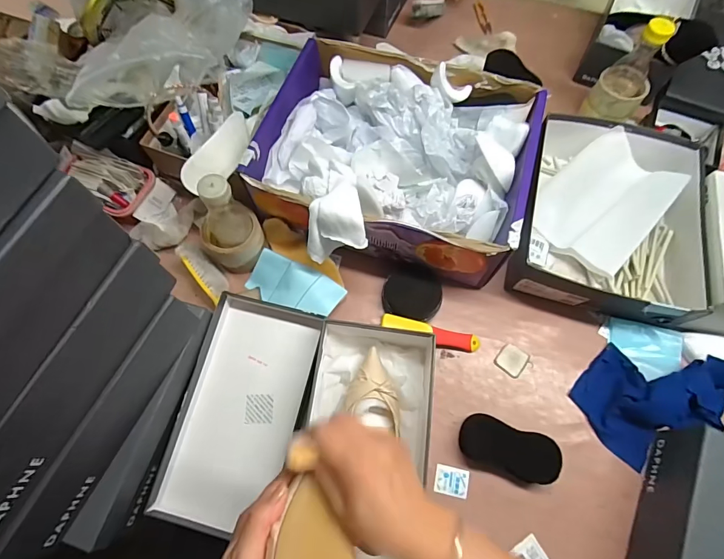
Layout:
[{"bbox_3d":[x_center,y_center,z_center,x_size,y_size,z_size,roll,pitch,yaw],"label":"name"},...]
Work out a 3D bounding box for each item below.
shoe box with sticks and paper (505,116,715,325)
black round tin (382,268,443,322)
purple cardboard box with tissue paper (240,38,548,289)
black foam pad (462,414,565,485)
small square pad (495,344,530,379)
[{"bbox_3d":[0.402,-0.121,0.647,0.283,0.116,0.362,21,69,9],"label":"shoe box with sticks and paper"},{"bbox_3d":[0.081,0.022,0.628,0.091,0.037,0.082,11,68,6],"label":"black round tin"},{"bbox_3d":[0.051,-0.184,0.654,0.399,0.151,0.348,16,69,7],"label":"purple cardboard box with tissue paper"},{"bbox_3d":[0.205,0.237,0.547,0.128,0.032,0.064,19,69,8],"label":"black foam pad"},{"bbox_3d":[0.232,0.124,0.606,0.041,0.007,0.047,38,73,15],"label":"small square pad"}]

